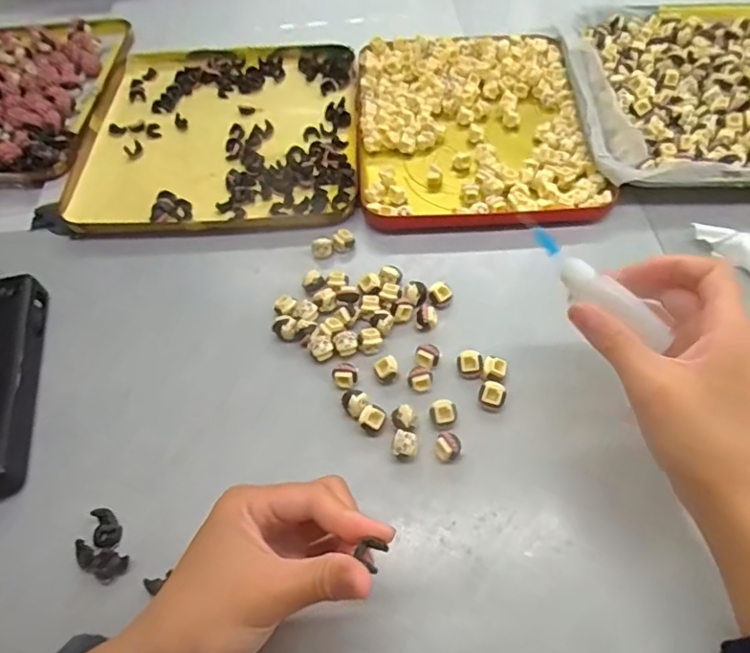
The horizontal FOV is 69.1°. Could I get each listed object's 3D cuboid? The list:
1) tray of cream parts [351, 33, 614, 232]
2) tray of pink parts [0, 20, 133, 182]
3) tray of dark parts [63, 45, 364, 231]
[{"bbox_3d":[0.084,-0.181,0.479,0.192,0.017,0.236,-2,58,2],"label":"tray of cream parts"},{"bbox_3d":[-0.367,-0.230,0.535,0.212,0.027,0.243,-1,58,3],"label":"tray of pink parts"},{"bbox_3d":[-0.137,-0.178,0.495,0.233,0.016,0.240,-3,58,2],"label":"tray of dark parts"}]

